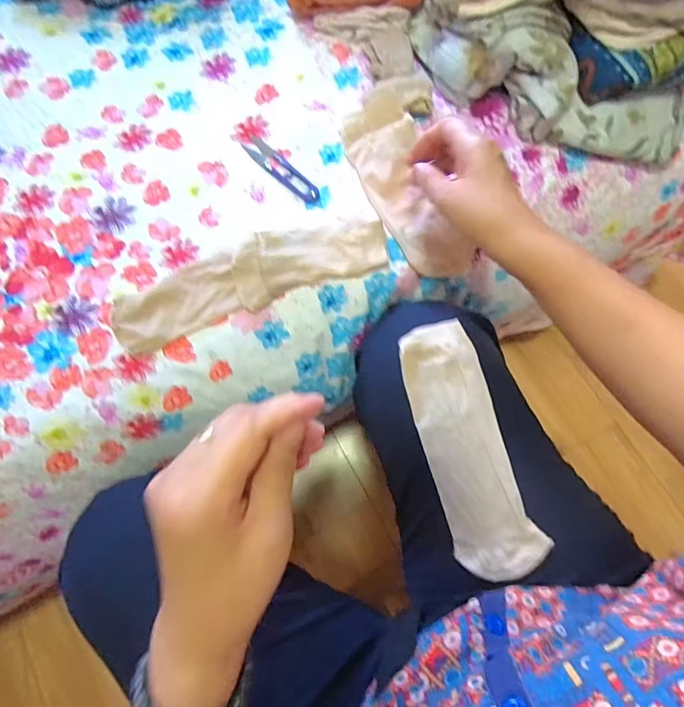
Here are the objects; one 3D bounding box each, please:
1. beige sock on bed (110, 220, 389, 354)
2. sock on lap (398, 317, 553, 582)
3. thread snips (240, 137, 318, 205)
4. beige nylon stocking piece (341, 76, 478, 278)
[{"bbox_3d":[-0.089,-0.077,0.433,0.269,0.010,0.064,-22,76,1],"label":"beige sock on bed"},{"bbox_3d":[0.107,0.081,0.384,0.072,0.018,0.215,-21,84,14],"label":"sock on lap"},{"bbox_3d":[-0.063,-0.193,0.467,0.097,0.004,0.023,42,85,13],"label":"thread snips"},{"bbox_3d":[0.072,-0.181,0.460,0.098,0.028,0.205,-21,91,-5],"label":"beige nylon stocking piece"}]

